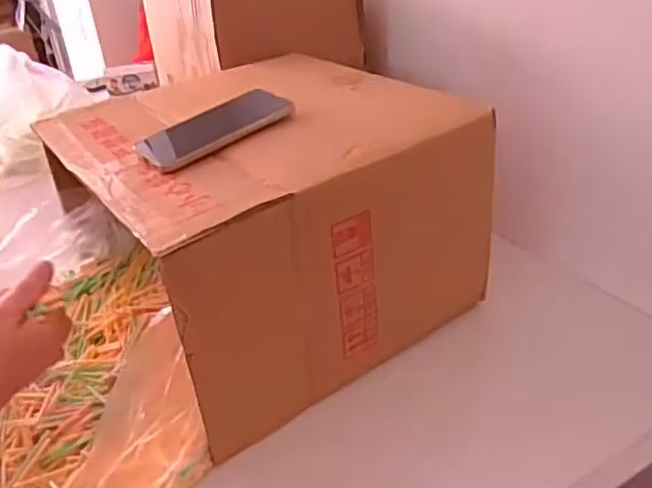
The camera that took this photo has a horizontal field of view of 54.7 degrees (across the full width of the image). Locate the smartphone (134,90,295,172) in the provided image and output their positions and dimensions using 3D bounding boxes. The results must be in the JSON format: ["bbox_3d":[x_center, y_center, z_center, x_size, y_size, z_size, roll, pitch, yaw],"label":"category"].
[{"bbox_3d":[-0.116,-0.123,0.666,0.162,0.004,0.080,-29,46,-20],"label":"smartphone"}]

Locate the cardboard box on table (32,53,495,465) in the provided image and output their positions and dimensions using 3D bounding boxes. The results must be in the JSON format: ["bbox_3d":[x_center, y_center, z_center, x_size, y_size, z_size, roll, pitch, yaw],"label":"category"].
[{"bbox_3d":[-0.071,-0.037,0.752,0.372,0.258,0.363,-24,36,-29],"label":"cardboard box on table"}]

